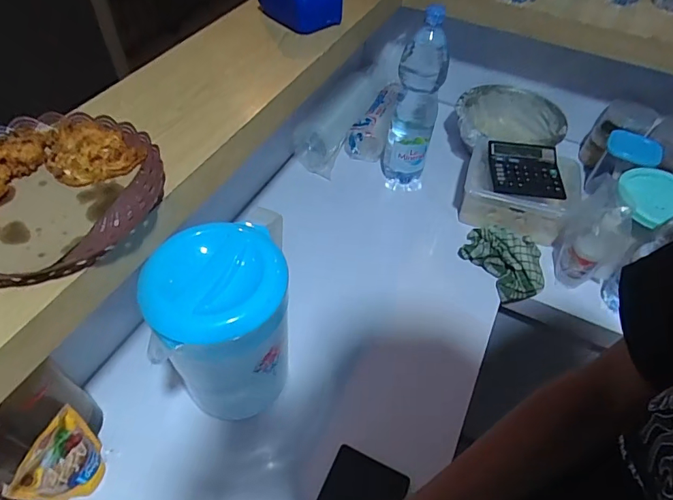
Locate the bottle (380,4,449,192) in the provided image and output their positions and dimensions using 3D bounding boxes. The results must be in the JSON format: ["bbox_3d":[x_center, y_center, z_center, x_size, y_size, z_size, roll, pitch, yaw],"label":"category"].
[{"bbox_3d":[0.148,-0.263,0.844,0.088,0.343,0.087,9,51,4],"label":"bottle"}]

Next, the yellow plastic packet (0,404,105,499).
[{"bbox_3d":[-0.309,0.245,0.515,0.037,0.116,0.096,13,51,7],"label":"yellow plastic packet"}]

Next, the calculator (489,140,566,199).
[{"bbox_3d":[0.350,-0.150,0.822,0.121,0.025,0.131,9,51,4],"label":"calculator"}]

